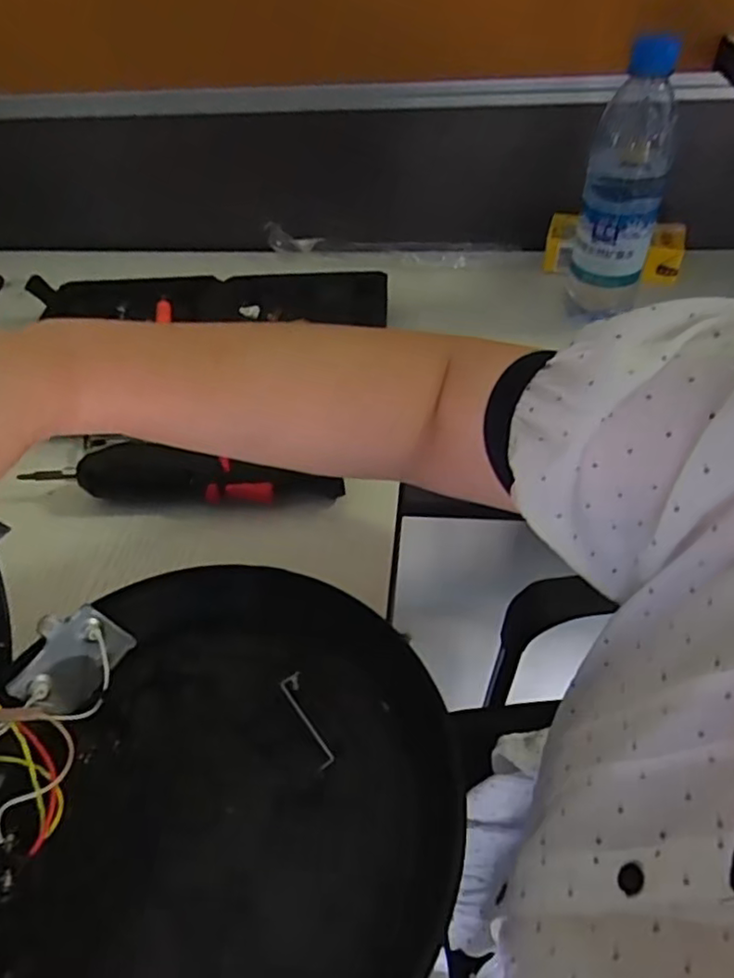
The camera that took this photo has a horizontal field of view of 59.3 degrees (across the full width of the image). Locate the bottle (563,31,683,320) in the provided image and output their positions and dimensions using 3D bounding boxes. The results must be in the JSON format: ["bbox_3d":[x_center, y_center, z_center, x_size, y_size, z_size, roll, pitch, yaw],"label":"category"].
[{"bbox_3d":[0.210,-0.240,0.534,0.061,0.218,0.058,12,50,15],"label":"bottle"}]

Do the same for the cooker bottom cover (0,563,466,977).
[{"bbox_3d":[-0.079,0.156,0.320,0.238,0.045,0.244,5,48,9],"label":"cooker bottom cover"}]

